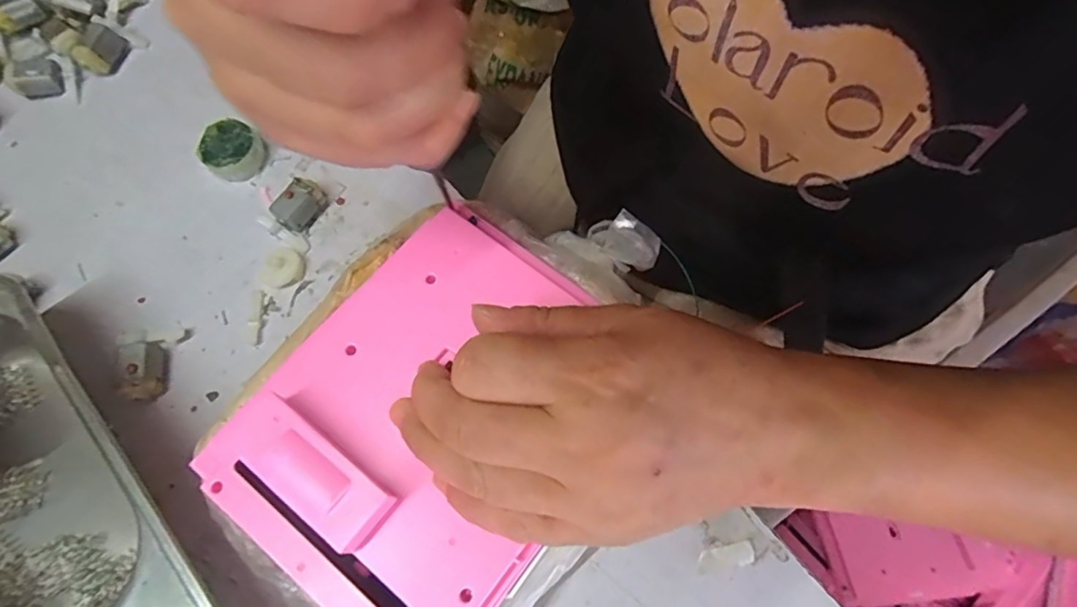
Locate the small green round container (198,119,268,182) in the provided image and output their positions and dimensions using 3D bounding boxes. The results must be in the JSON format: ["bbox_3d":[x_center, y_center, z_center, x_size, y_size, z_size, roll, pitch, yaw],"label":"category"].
[{"bbox_3d":[-0.177,-0.088,0.328,0.029,0.020,0.033,41,73,14],"label":"small green round container"}]

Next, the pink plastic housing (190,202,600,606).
[{"bbox_3d":[-0.042,0.038,0.223,0.123,0.025,0.159,31,70,11],"label":"pink plastic housing"}]

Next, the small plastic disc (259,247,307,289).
[{"bbox_3d":[-0.139,-0.019,0.307,0.023,0.006,0.021,0,68,-1],"label":"small plastic disc"}]

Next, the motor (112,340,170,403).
[{"bbox_3d":[-0.198,0.033,0.281,0.017,0.014,0.028,-13,68,-6],"label":"motor"}]

